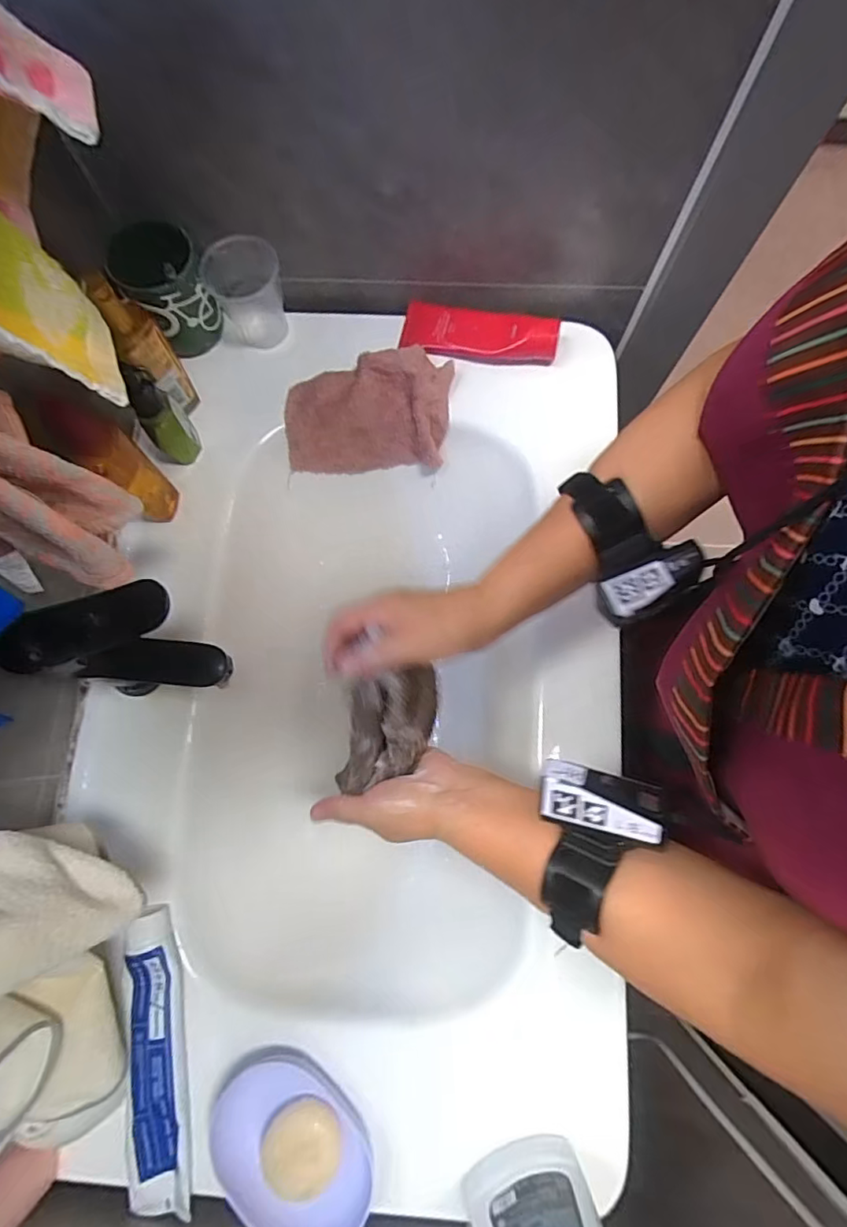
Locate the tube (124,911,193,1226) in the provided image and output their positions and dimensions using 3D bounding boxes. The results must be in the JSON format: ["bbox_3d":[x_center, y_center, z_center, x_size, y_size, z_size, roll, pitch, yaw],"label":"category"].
[{"bbox_3d":[-0.208,0.348,0.419,0.046,0.024,0.211,-7,77,-2],"label":"tube"}]

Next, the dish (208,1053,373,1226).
[{"bbox_3d":[-0.100,0.408,0.405,0.132,0.029,0.084,36,80,7],"label":"dish"}]

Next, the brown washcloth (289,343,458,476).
[{"bbox_3d":[-0.059,-0.218,0.579,0.173,0.082,0.097,-1,77,0],"label":"brown washcloth"}]

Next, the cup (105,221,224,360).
[{"bbox_3d":[-0.253,-0.322,0.533,0.075,0.093,0.078,0,77,0],"label":"cup"}]

